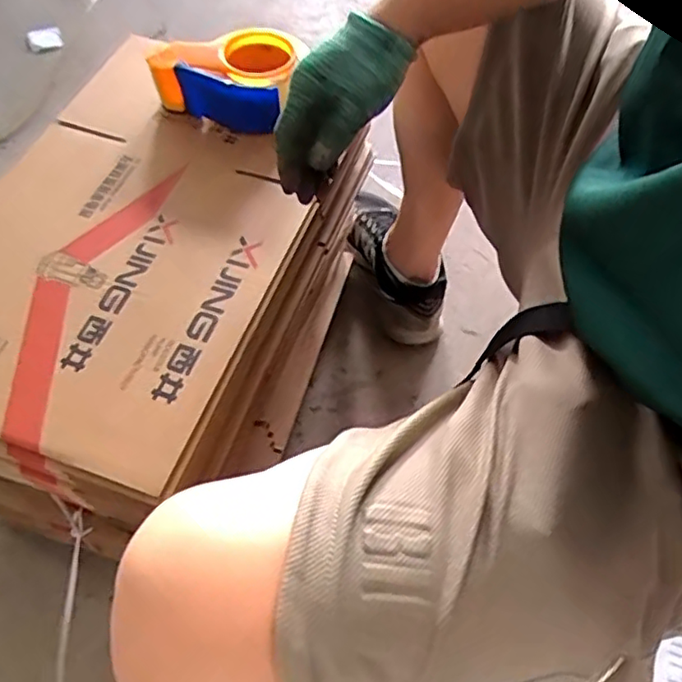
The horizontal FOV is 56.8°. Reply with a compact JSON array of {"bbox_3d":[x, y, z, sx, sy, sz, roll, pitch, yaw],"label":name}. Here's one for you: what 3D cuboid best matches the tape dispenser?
[{"bbox_3d":[-0.123,-0.288,0.699,0.161,0.067,0.096,1,58,2],"label":"tape dispenser"}]

